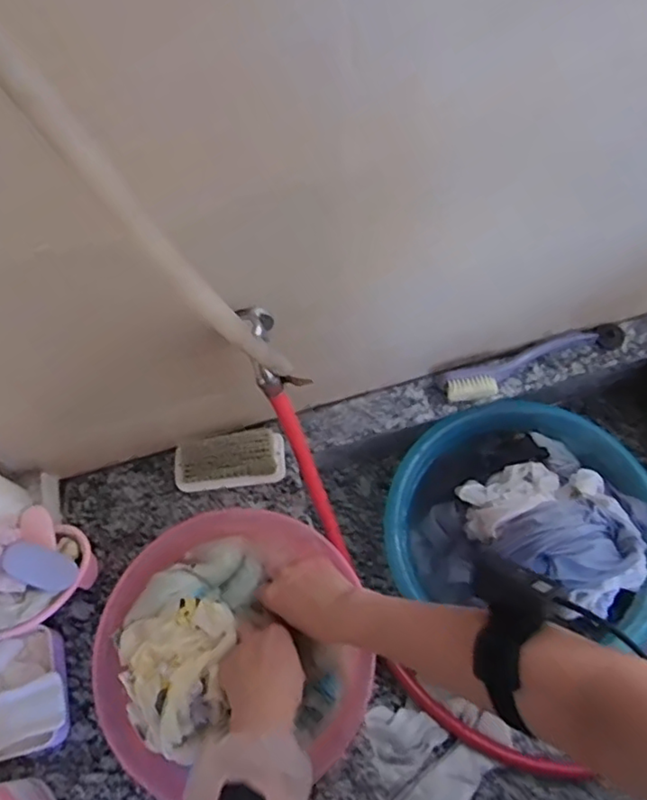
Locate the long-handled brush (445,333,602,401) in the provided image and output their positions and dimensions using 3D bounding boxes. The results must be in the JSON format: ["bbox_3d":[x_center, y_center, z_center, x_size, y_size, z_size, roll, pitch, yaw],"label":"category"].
[{"bbox_3d":[0.262,-0.043,0.830,0.214,0.030,0.044,-18,66,-4],"label":"long-handled brush"}]

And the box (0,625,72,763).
[{"bbox_3d":[-0.322,0.315,0.685,0.095,0.034,0.121,-15,66,-3],"label":"box"}]

